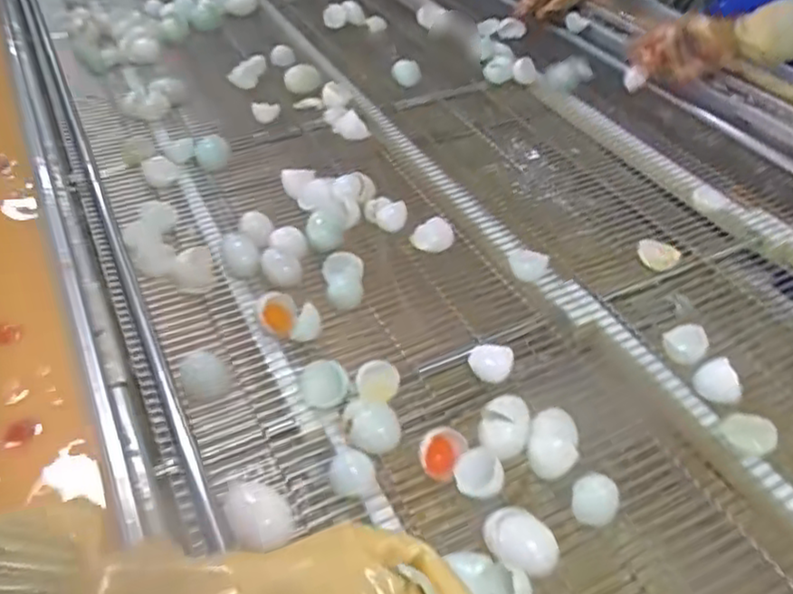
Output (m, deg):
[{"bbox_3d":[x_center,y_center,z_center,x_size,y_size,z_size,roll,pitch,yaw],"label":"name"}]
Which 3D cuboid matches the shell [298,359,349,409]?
[{"bbox_3d":[-0.072,0.086,0.661,0.048,0.035,0.031,-2,40,-2],"label":"shell"}]

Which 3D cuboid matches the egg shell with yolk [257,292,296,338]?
[{"bbox_3d":[-0.130,0.020,0.732,0.040,0.025,0.051,-10,41,-12],"label":"egg shell with yolk"}]

